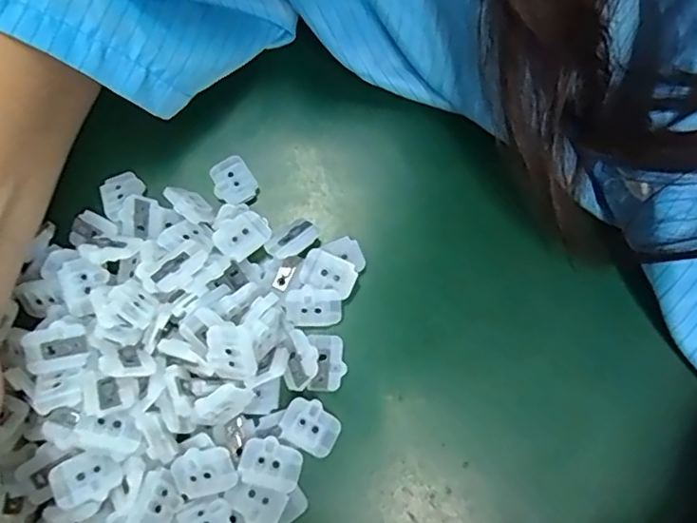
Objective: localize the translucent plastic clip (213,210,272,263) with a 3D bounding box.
[{"bbox_3d":[-0.043,-0.012,0.227,0.021,0.004,0.016,-40,78,-9],"label":"translucent plastic clip"}]

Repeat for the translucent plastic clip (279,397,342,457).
[{"bbox_3d":[-0.014,0.061,0.211,0.021,0.005,0.017,27,77,8],"label":"translucent plastic clip"}]

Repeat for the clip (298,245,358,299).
[{"bbox_3d":[-0.008,0.005,0.226,0.022,0.004,0.014,26,77,8],"label":"clip"}]

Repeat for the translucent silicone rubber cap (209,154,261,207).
[{"bbox_3d":[-0.049,-0.033,0.243,0.017,0.005,0.022,-31,76,-7],"label":"translucent silicone rubber cap"}]

